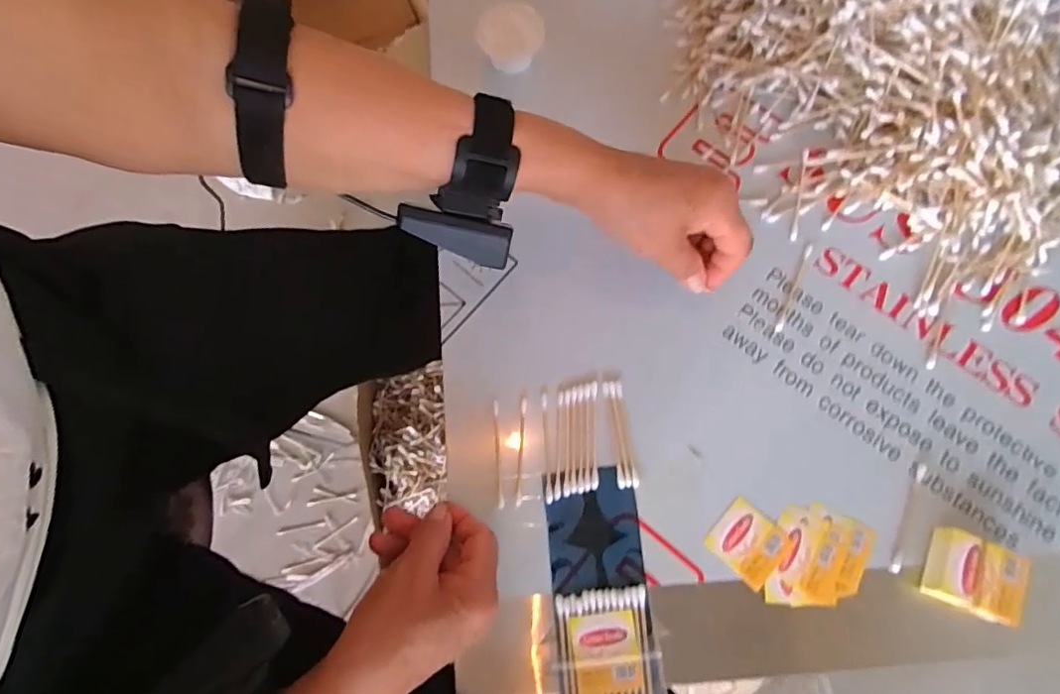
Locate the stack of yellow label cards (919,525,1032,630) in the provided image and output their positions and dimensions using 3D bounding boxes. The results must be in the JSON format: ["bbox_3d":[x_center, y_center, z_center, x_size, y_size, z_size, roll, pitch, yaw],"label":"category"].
[{"bbox_3d":[0.268,0.138,0.344,0.048,0.026,0.041,25,76,8],"label":"stack of yellow label cards"}]

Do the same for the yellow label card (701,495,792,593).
[{"bbox_3d":[0.141,0.126,0.364,0.043,0.004,0.040,40,79,11],"label":"yellow label card"}]

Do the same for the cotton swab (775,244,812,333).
[{"bbox_3d":[0.192,-0.043,0.410,0.005,0.004,0.073,24,76,7],"label":"cotton swab"}]

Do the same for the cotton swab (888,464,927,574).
[{"bbox_3d":[0.244,0.110,0.363,0.007,0.004,0.073,23,76,7],"label":"cotton swab"}]

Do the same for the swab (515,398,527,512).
[{"bbox_3d":[-0.006,0.071,0.383,0.004,0.008,0.072,3,75,2],"label":"swab"}]

